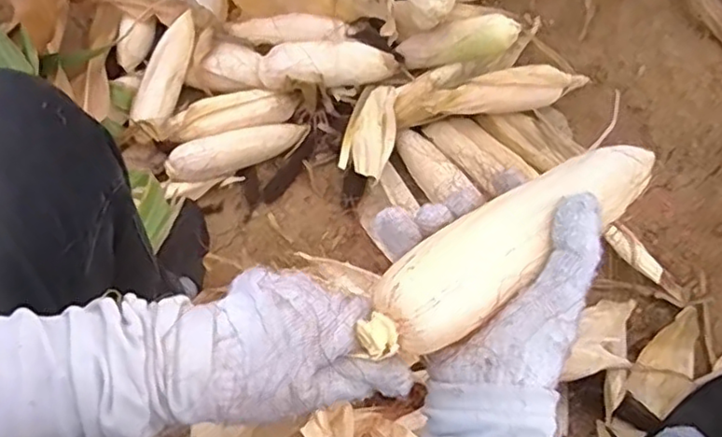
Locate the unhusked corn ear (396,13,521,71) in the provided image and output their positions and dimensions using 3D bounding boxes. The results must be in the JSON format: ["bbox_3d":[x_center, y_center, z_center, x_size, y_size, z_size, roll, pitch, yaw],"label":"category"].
[{"bbox_3d":[0.138,-0.251,0.919,0.179,0.061,0.052,-4,64,35],"label":"unhusked corn ear"}]

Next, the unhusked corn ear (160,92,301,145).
[{"bbox_3d":[-0.192,-0.154,0.951,0.203,0.043,0.053,-18,69,-6],"label":"unhusked corn ear"}]

